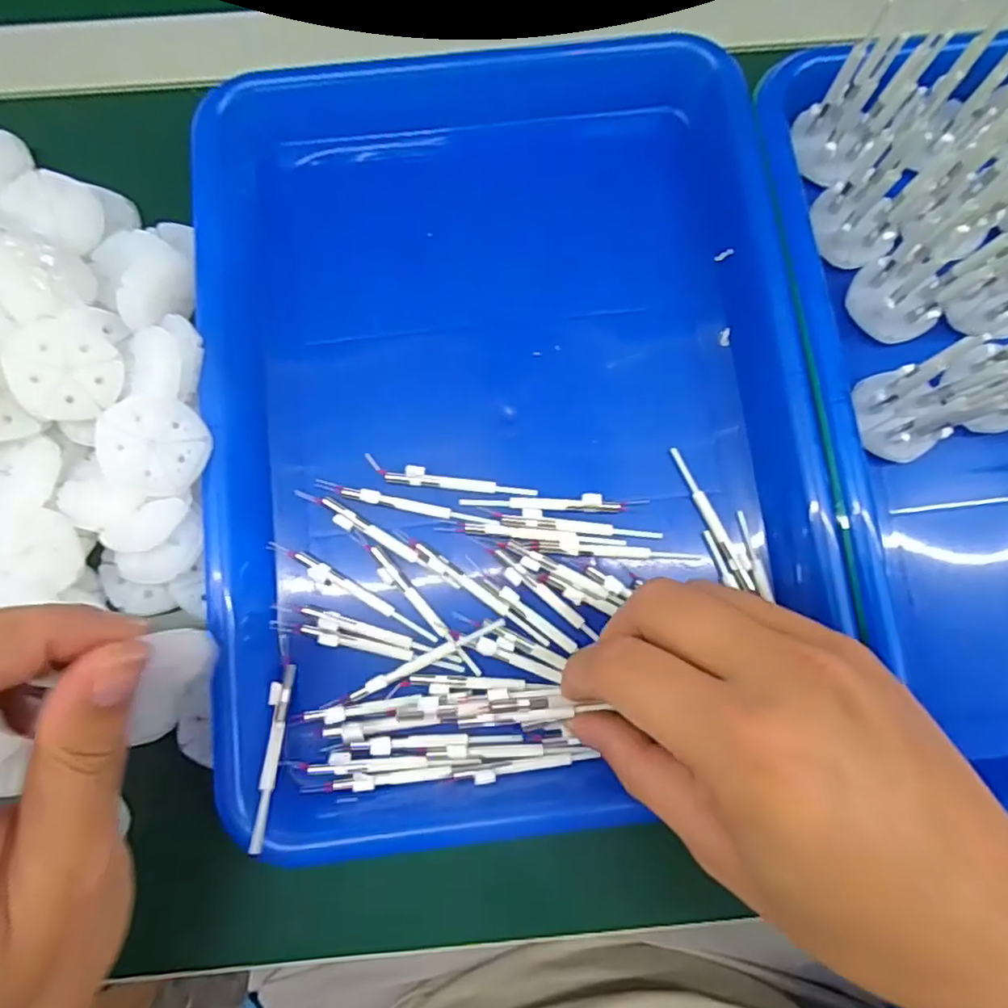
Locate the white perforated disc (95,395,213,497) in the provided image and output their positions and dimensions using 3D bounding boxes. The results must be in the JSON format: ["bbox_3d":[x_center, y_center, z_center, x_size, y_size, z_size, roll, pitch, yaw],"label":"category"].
[{"bbox_3d":[-0.134,-0.022,0.239,0.038,0.005,0.036,0,92,-16],"label":"white perforated disc"}]

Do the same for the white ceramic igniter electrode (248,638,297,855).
[{"bbox_3d":[-0.089,0.091,0.241,0.007,0.005,0.076,0,60,-1],"label":"white ceramic igniter electrode"}]

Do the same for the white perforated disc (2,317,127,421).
[{"bbox_3d":[-0.174,-0.053,0.248,0.038,0.013,0.039,-4,97,-35],"label":"white perforated disc"}]

